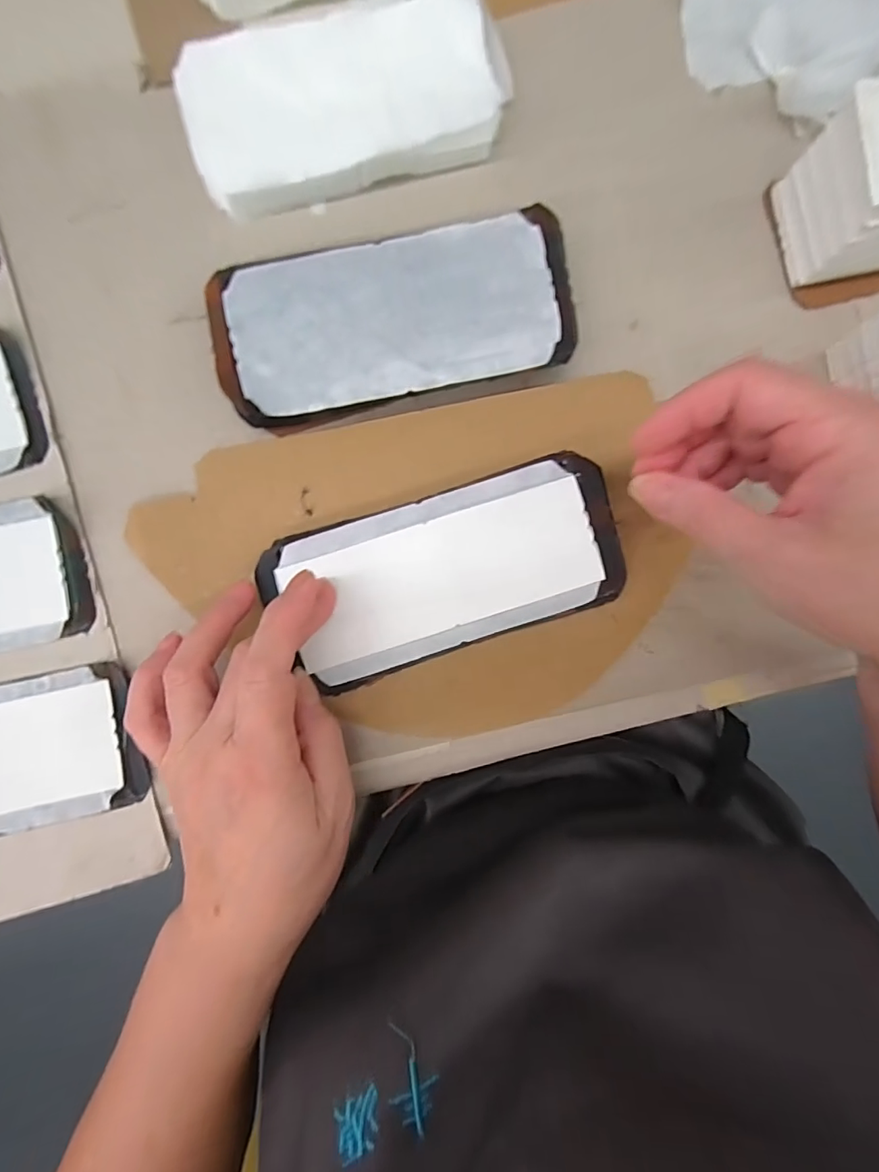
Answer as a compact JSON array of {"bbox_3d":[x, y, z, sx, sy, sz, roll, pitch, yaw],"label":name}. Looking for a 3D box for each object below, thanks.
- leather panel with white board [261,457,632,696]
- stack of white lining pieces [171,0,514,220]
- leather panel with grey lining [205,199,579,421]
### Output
[{"bbox_3d":[0.004,-0.007,0.249,0.162,0.009,0.074,-18,90,-1],"label":"leather panel with white board"},{"bbox_3d":[-0.044,-0.236,0.254,0.152,0.019,0.075,-17,90,-2],"label":"stack of white lining pieces"},{"bbox_3d":[-0.021,-0.125,0.252,0.163,0.025,0.072,-13,89,-2],"label":"leather panel with grey lining"}]

